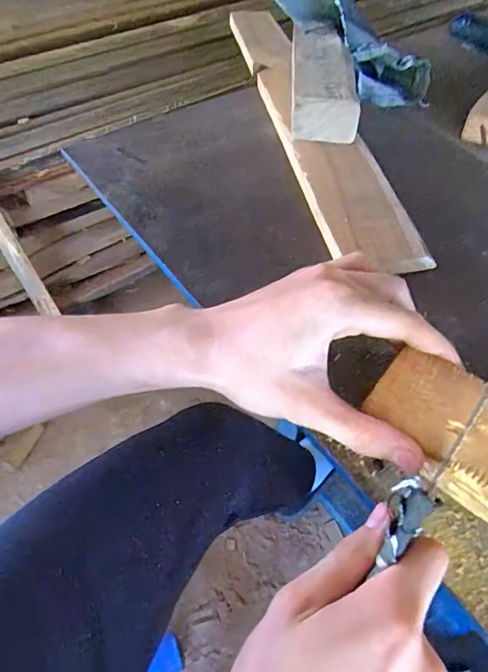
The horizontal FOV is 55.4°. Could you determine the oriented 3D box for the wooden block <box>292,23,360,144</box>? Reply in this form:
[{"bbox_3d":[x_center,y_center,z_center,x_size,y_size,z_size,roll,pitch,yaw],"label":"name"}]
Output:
[{"bbox_3d":[0.078,-0.260,0.472,0.063,0.042,0.166,3,52,1],"label":"wooden block"}]

